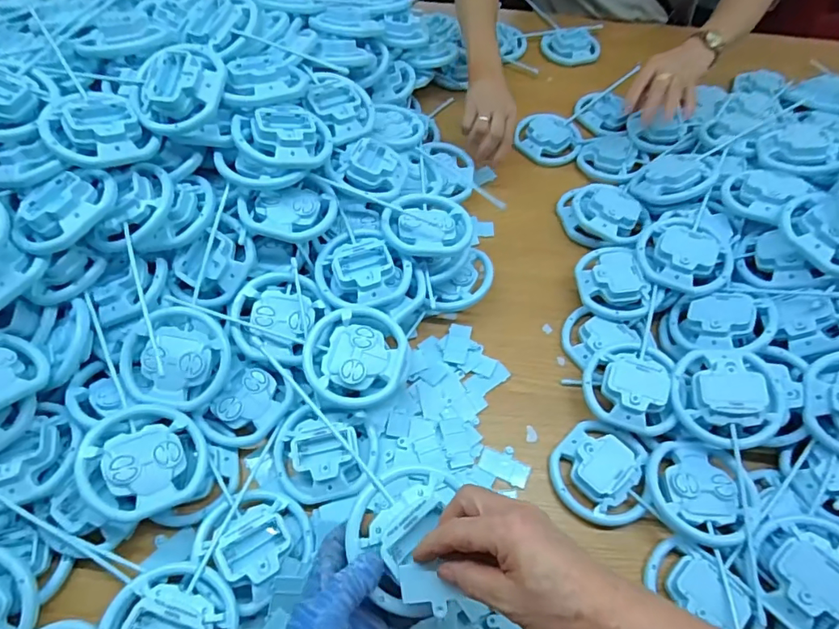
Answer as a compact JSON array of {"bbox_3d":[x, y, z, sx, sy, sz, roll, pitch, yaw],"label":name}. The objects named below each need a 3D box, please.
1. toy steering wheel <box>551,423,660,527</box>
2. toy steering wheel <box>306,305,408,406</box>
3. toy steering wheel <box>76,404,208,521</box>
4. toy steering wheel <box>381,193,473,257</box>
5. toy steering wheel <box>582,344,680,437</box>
[{"bbox_3d":[0.183,0.158,0.517,0.094,0.030,0.098,1,59,-2],"label":"toy steering wheel"},{"bbox_3d":[-0.063,0.042,0.514,0.100,0.022,0.097,1,59,-2],"label":"toy steering wheel"},{"bbox_3d":[-0.247,0.130,0.462,0.100,0.014,0.097,15,57,-23],"label":"toy steering wheel"},{"bbox_3d":[0.009,-0.104,0.588,0.100,0.016,0.085,7,59,1],"label":"toy steering wheel"},{"bbox_3d":[0.222,0.074,0.540,0.087,0.027,0.096,9,59,3],"label":"toy steering wheel"}]

